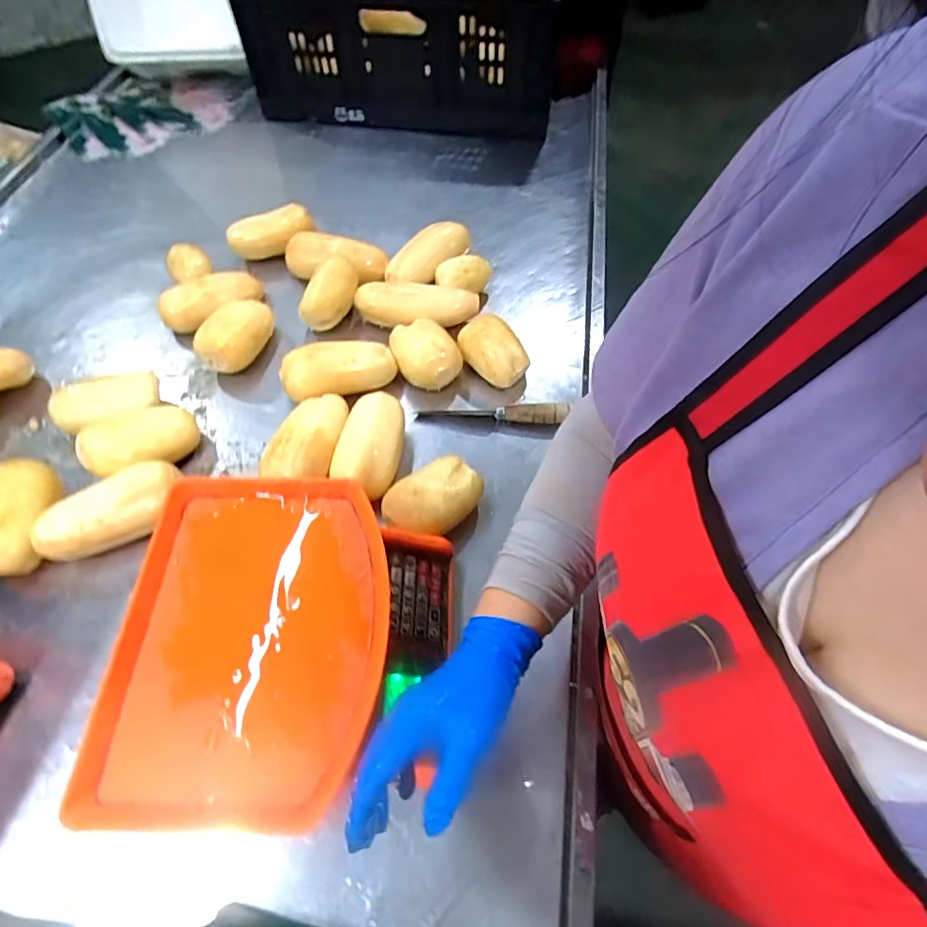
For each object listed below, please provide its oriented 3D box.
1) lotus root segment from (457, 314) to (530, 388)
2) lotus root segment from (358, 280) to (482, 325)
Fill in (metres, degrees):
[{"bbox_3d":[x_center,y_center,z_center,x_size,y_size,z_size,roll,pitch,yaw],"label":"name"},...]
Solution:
[{"bbox_3d":[0.040,-0.153,0.730,0.066,0.062,0.095,-31,64,-17],"label":"lotus root segment"},{"bbox_3d":[-0.068,-0.233,0.773,0.175,0.058,0.063,-1,58,1],"label":"lotus root segment"}]

